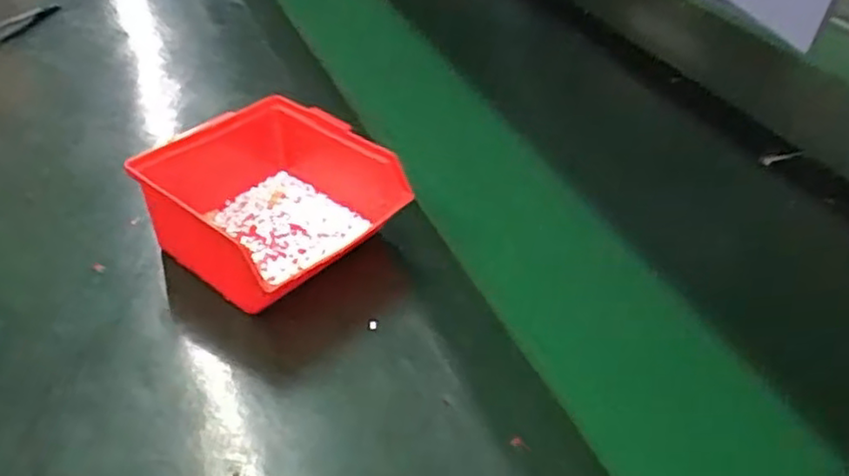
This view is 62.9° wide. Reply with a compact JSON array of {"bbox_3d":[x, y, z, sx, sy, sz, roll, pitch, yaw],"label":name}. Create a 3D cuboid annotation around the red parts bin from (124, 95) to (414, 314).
[{"bbox_3d":[-0.109,-0.028,0.453,0.148,0.070,0.121,30,47,31],"label":"red parts bin"}]

